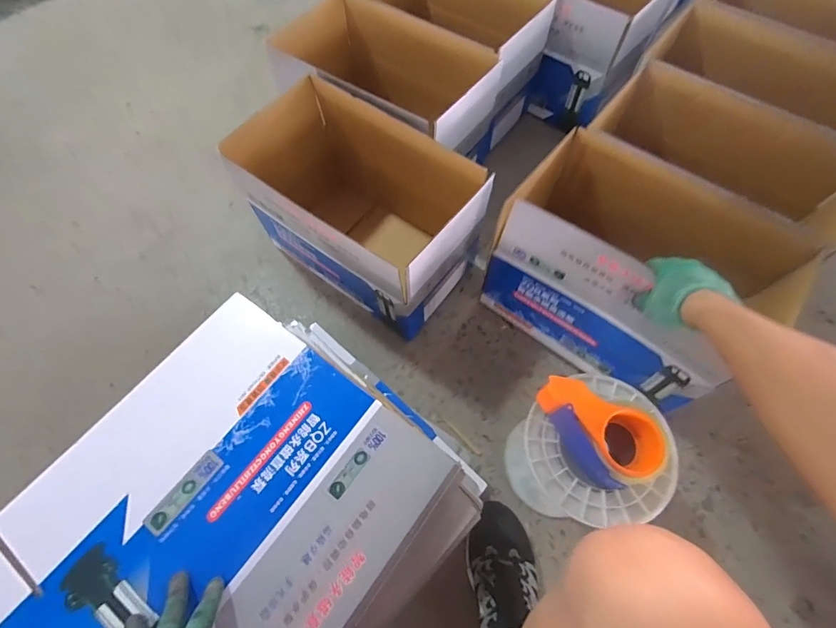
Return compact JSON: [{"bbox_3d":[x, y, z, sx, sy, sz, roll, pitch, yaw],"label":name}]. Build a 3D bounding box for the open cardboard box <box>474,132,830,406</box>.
[{"bbox_3d":[0.344,-0.065,0.706,0.392,0.265,0.243,37,71,14],"label":"open cardboard box"}]

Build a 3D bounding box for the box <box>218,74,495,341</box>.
[{"bbox_3d":[-0.109,-0.192,0.809,0.417,0.289,0.243,34,70,15],"label":"box"}]

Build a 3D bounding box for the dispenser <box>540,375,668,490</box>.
[{"bbox_3d":[0.222,0.153,0.519,0.154,0.064,0.098,23,67,11],"label":"dispenser"}]

